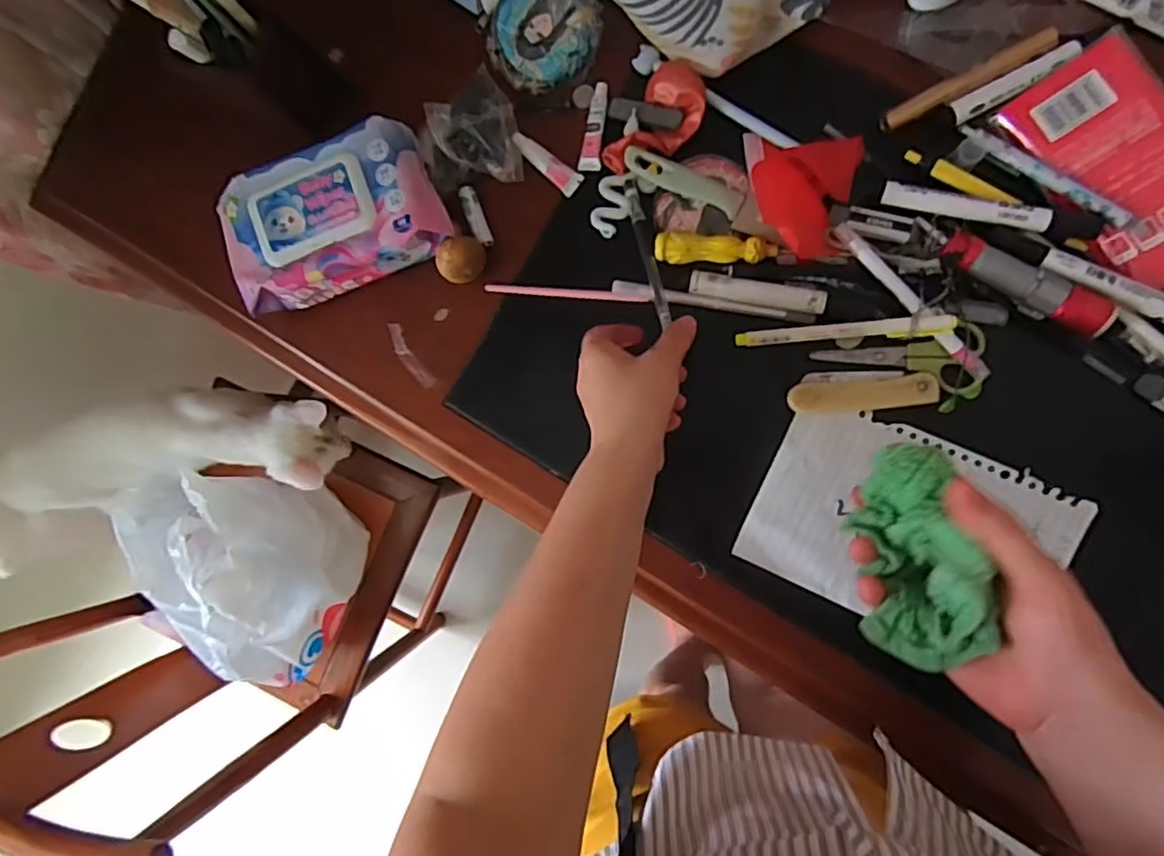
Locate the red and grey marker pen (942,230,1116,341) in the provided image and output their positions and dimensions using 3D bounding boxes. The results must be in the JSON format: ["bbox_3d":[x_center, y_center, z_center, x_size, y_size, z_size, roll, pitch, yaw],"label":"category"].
[{"bbox_3d":[0.303,-0.099,0.434,0.112,0.025,0.029,34,96,7],"label":"red and grey marker pen"}]

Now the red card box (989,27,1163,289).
[{"bbox_3d":[0.366,-0.174,0.424,0.082,0.012,0.163,-36,82,25],"label":"red card box"}]

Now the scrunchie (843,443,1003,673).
[{"bbox_3d":[0.173,0.069,0.325,0.049,0.047,0.114,-6,90,10],"label":"scrunchie"}]

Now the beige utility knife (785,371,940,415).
[{"bbox_3d":[0.203,-0.027,0.461,0.098,0.007,0.030,-3,89,10],"label":"beige utility knife"}]

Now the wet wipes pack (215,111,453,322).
[{"bbox_3d":[-0.200,-0.163,0.503,0.178,0.059,0.100,-20,86,9],"label":"wet wipes pack"}]

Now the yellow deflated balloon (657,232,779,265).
[{"bbox_3d":[0.099,-0.133,0.470,0.087,0.018,0.021,1,90,10],"label":"yellow deflated balloon"}]

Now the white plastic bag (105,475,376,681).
[{"bbox_3d":[-0.439,0.193,0.823,0.230,0.177,0.273,9,91,10],"label":"white plastic bag"}]

